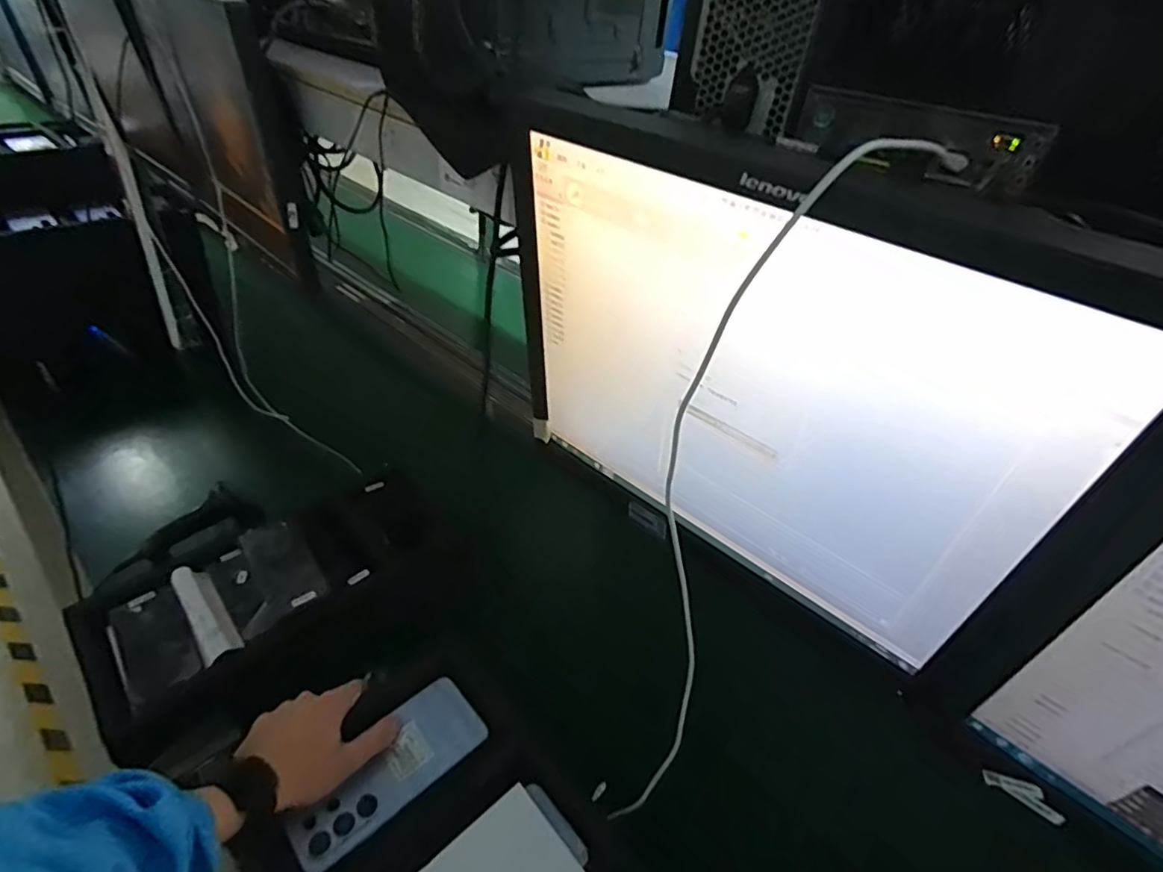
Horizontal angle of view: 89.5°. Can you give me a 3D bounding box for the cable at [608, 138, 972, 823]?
[{"bbox_3d":[0.086,0.096,0.408,0.095,0.554,0.074,-26,49,-36],"label":"cable"}]

